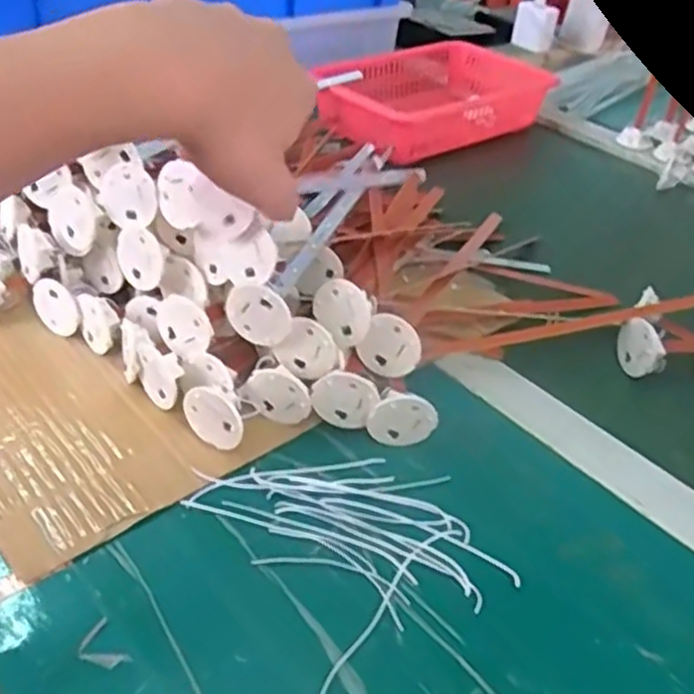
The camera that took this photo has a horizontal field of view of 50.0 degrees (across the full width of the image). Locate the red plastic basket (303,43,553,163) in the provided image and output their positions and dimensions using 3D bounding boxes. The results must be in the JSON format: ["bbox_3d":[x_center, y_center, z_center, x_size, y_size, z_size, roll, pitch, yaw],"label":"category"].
[{"bbox_3d":[0.088,-0.277,0.834,0.264,0.058,0.167,-20,44,-28],"label":"red plastic basket"}]

